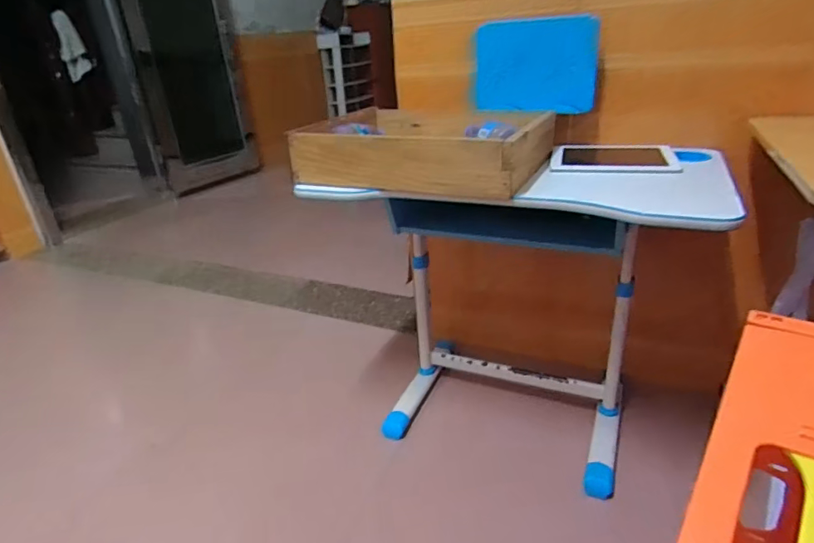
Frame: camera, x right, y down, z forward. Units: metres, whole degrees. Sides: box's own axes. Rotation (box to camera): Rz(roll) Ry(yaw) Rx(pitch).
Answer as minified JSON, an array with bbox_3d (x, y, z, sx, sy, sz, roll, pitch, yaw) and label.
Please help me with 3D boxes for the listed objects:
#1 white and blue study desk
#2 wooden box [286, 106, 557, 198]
[{"bbox_3d":[0.265,0.066,1.190,0.738,0.669,0.477,8,28,24],"label":"white and blue study desk"},{"bbox_3d":[0.050,-0.281,1.086,0.481,0.103,0.428,7,28,23],"label":"wooden box"}]

